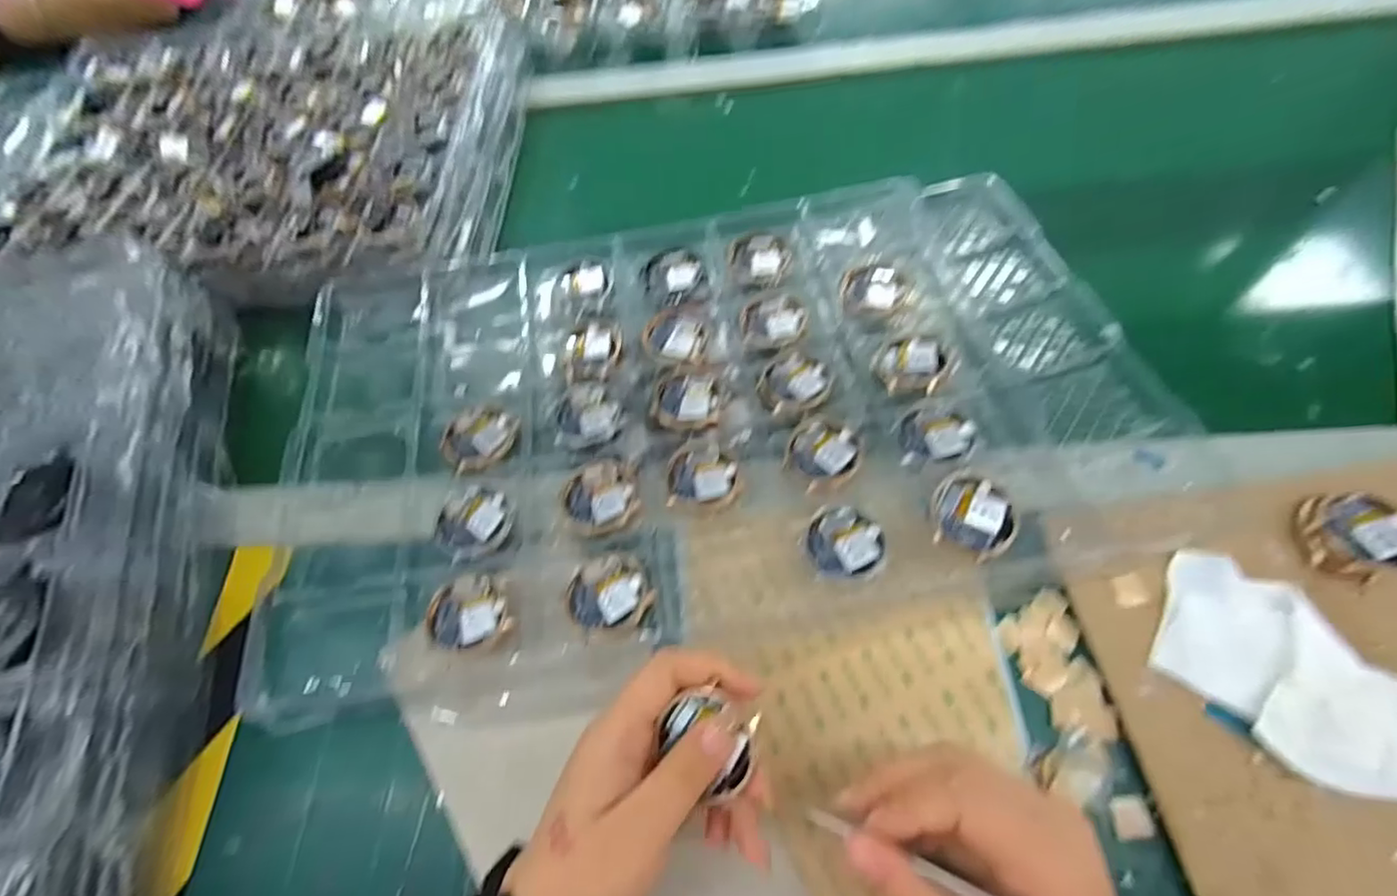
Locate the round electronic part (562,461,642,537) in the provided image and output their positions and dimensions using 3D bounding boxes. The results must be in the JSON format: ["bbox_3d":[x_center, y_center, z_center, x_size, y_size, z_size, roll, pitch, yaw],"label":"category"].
[{"bbox_3d":[-0.059,0.030,0.362,0.044,0.010,0.045,-2,62,3],"label":"round electronic part"}]

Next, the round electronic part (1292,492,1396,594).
[{"bbox_3d":[0.333,0.042,0.307,0.047,0.011,0.044,-8,61,14],"label":"round electronic part"}]

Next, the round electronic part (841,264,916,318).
[{"bbox_3d":[0.123,-0.105,0.418,0.046,0.013,0.042,-2,62,3],"label":"round electronic part"}]

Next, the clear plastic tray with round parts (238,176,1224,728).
[{"bbox_3d":[0.003,-0.035,0.388,0.522,0.033,0.311,-9,62,-1],"label":"clear plastic tray with round parts"}]

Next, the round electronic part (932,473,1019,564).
[{"bbox_3d":[0.146,0.037,0.324,0.042,0.013,0.042,-2,62,3],"label":"round electronic part"}]

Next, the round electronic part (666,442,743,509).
[{"bbox_3d":[0.004,0.019,0.365,0.043,0.017,0.040,-2,62,3],"label":"round electronic part"}]

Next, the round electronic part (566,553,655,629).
[{"bbox_3d":[-0.047,0.079,0.330,0.046,0.014,0.040,-4,62,2],"label":"round electronic part"}]

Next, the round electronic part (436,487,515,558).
[{"bbox_3d":[-0.132,0.043,0.356,0.042,0.004,0.042,-2,62,3],"label":"round electronic part"}]

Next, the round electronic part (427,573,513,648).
[{"bbox_3d":[-0.126,0.092,0.331,0.038,0.008,0.042,-38,66,-15],"label":"round electronic part"}]

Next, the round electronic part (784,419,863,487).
[{"bbox_3d":[0.076,0.001,0.358,0.042,0.005,0.039,-2,62,3],"label":"round electronic part"}]

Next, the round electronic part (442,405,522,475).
[{"bbox_3d":[-0.141,-0.008,0.386,0.046,0.006,0.047,-2,62,3],"label":"round electronic part"}]

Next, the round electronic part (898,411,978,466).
[{"bbox_3d":[0.138,-0.007,0.351,0.041,0.008,0.036,1,62,5],"label":"round electronic part"}]

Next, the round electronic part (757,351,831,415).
[{"bbox_3d":[0.061,-0.039,0.393,0.045,0.013,0.042,-2,62,3],"label":"round electronic part"}]

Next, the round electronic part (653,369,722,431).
[{"bbox_3d":[-0.007,-0.030,0.392,0.043,0.007,0.045,-2,62,3],"label":"round electronic part"}]

